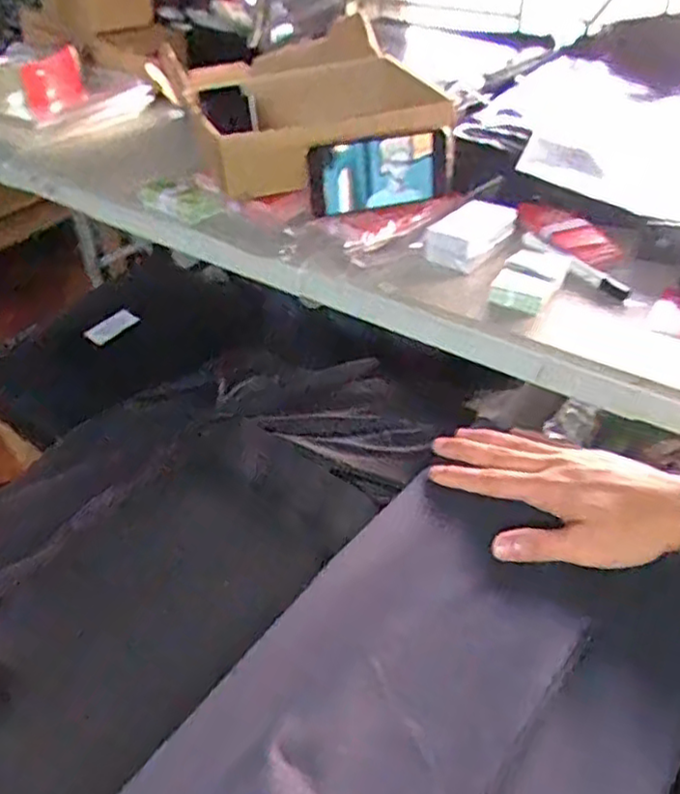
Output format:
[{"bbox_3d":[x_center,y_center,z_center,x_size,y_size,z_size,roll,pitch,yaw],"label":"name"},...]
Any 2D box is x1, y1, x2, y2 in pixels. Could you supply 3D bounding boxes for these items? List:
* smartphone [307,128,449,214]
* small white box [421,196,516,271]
[{"bbox_3d":[0.046,-0.245,0.752,0.164,0.070,0.016,-16,29,-20],"label":"smartphone"},{"bbox_3d":[0.139,-0.175,0.731,0.066,0.033,0.104,25,47,29],"label":"small white box"}]

